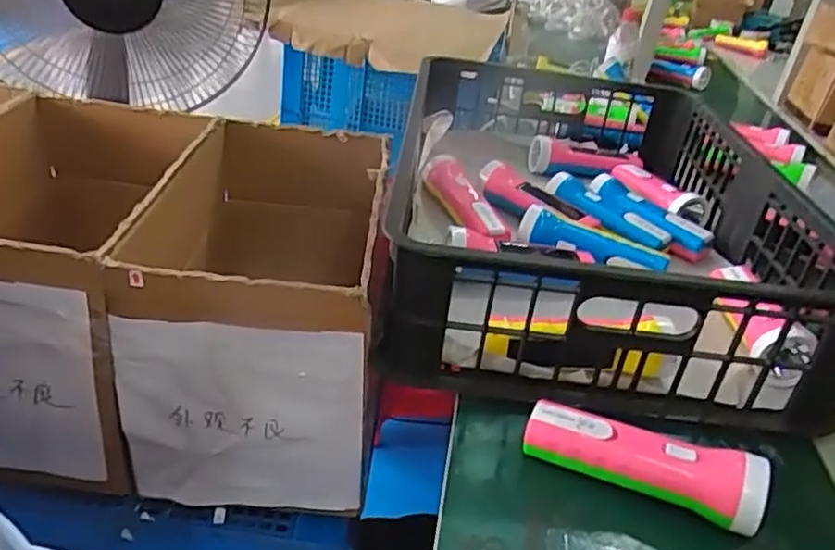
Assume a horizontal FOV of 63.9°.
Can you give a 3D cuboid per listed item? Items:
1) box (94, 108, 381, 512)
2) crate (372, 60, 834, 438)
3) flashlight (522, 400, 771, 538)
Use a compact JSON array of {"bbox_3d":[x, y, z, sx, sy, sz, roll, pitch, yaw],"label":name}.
[{"bbox_3d":[-0.164,0.017,0.739,0.225,0.254,0.378,7,31,-5],"label":"box"},{"bbox_3d":[0.194,-0.097,0.788,0.392,0.145,0.632,10,31,0],"label":"crate"},{"bbox_3d":[0.159,0.135,0.483,0.164,0.051,0.046,19,32,20],"label":"flashlight"}]

